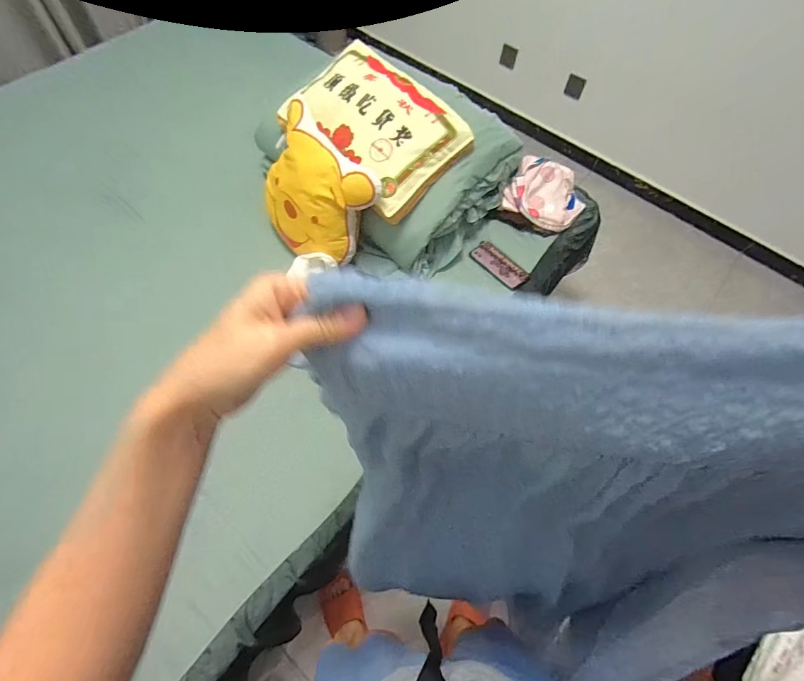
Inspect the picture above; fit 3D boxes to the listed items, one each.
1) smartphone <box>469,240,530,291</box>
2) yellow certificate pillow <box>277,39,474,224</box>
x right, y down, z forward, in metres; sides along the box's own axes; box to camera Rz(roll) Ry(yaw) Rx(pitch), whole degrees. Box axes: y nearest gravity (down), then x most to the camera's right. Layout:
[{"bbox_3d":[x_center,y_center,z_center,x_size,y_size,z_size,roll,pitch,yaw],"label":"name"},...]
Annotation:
[{"bbox_3d":[0.258,-0.202,1.055,0.071,0.012,0.164,-37,71,-20],"label":"smartphone"},{"bbox_3d":[-0.072,-0.533,0.971,0.296,0.114,0.435,-40,72,-21],"label":"yellow certificate pillow"}]

